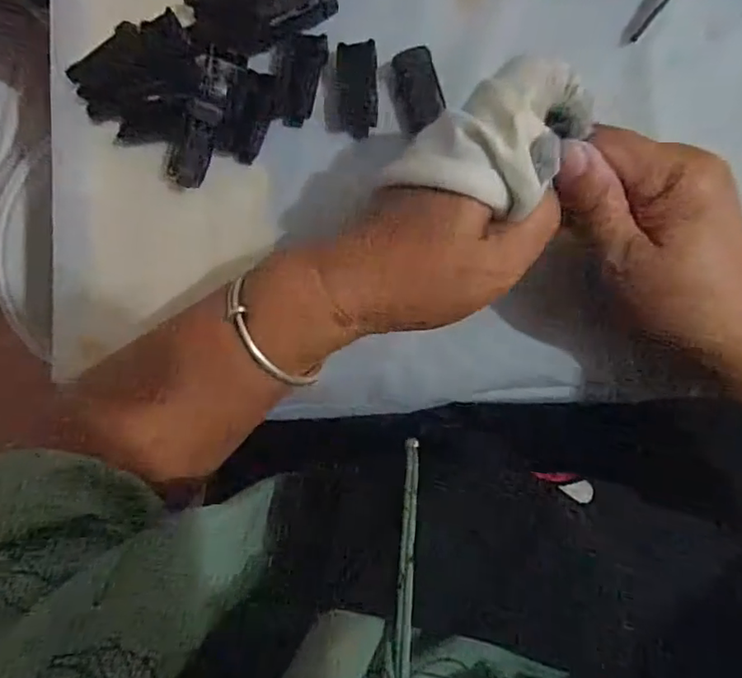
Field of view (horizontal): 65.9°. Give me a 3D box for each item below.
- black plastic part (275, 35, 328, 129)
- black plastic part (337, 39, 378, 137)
[{"bbox_3d":[-0.040,-0.143,0.314,0.024,0.006,0.049,16,90,9],"label":"black plastic part"},{"bbox_3d":[-0.007,-0.135,0.311,0.021,0.006,0.049,-2,87,9],"label":"black plastic part"}]

